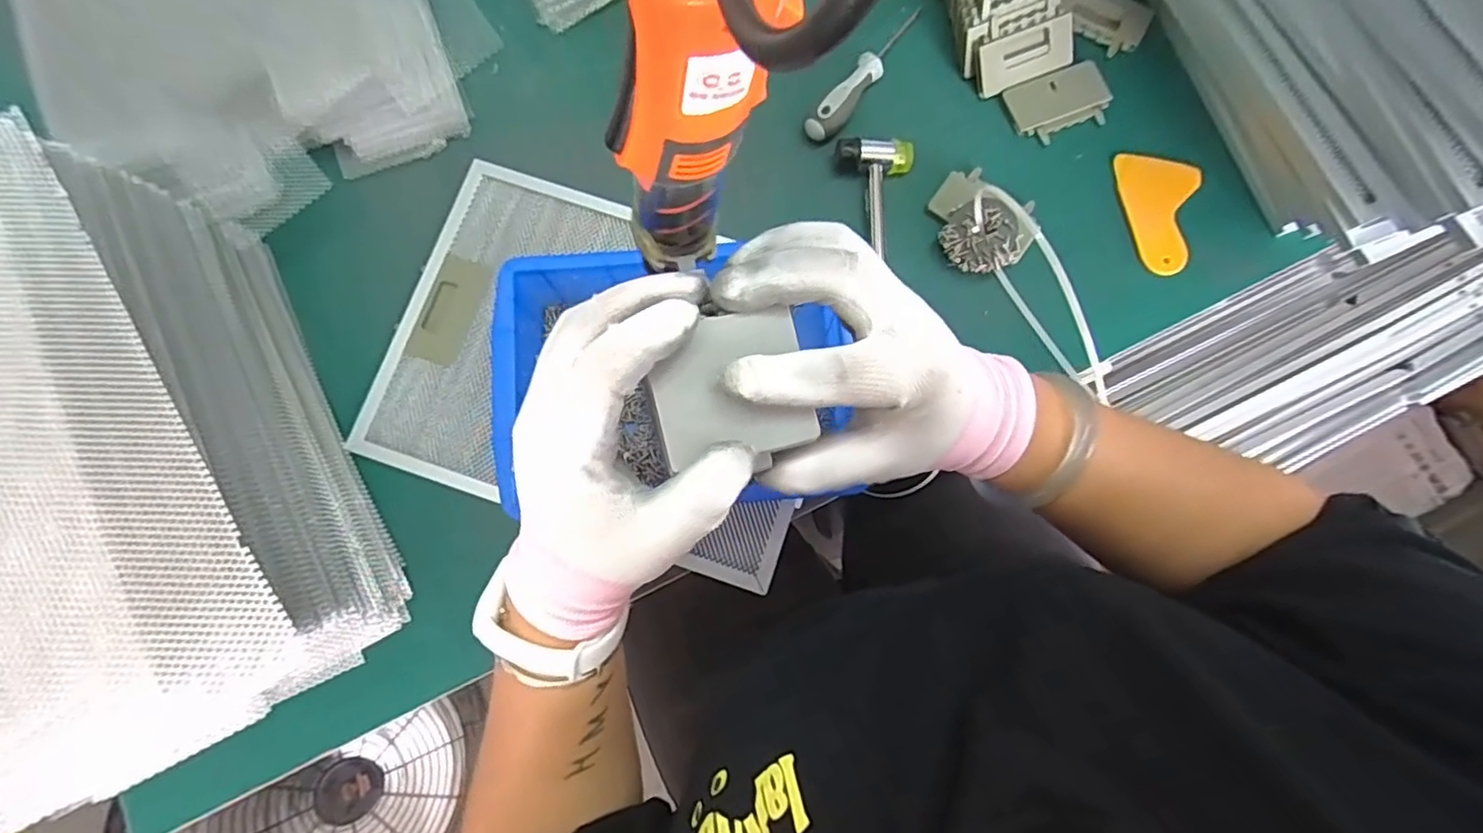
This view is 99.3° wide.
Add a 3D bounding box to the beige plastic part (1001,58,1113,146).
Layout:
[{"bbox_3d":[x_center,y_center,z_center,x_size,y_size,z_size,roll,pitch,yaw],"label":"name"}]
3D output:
[{"bbox_3d":[0.272,-0.268,0.539,0.084,0.012,0.054,-18,80,-3],"label":"beige plastic part"}]

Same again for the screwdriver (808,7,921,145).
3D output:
[{"bbox_3d":[0.107,-0.292,0.531,0.022,0.022,0.151,38,82,6],"label":"screwdriver"}]

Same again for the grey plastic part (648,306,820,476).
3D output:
[{"bbox_3d":[-0.004,-0.010,0.243,0.060,0.005,0.056,-13,91,-13],"label":"grey plastic part"}]

